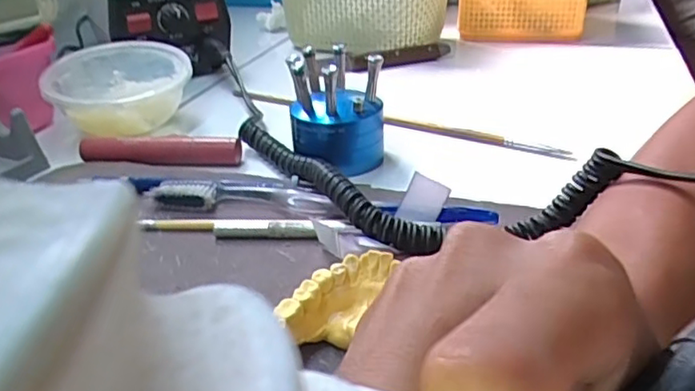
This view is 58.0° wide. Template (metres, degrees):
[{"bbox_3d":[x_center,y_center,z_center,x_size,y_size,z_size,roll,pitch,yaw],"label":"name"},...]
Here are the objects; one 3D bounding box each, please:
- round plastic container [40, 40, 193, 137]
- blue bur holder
[{"bbox_3d":[-0.168,-0.080,0.469,0.098,0.043,0.100,-9,29,-13],"label":"round plastic container"},{"bbox_3d":[-0.006,-0.054,0.388,0.057,0.060,0.059,-2,27,0],"label":"blue bur holder"}]

